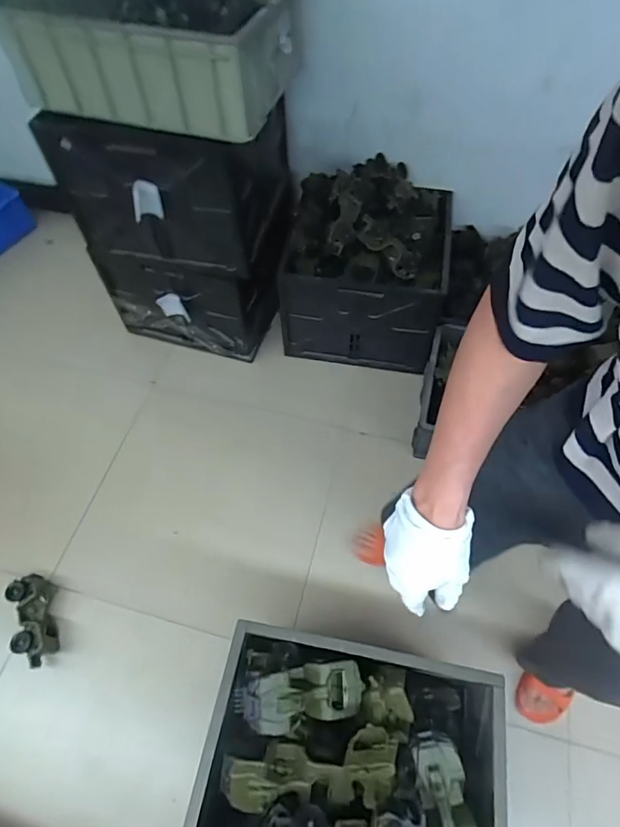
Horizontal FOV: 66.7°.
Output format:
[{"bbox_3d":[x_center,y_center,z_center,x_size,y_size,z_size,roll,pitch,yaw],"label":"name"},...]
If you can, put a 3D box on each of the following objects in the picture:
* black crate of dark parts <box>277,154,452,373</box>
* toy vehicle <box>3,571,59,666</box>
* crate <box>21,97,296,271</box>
[{"bbox_3d":[0.157,-0.414,1.324,0.420,0.433,0.349,10,59,7],"label":"black crate of dark parts"},{"bbox_3d":[-0.615,0.460,1.057,0.077,0.083,0.183,-18,60,-10],"label":"toy vehicle"},{"bbox_3d":[-0.306,-0.610,1.143,0.444,0.324,0.396,10,59,7],"label":"crate"}]

